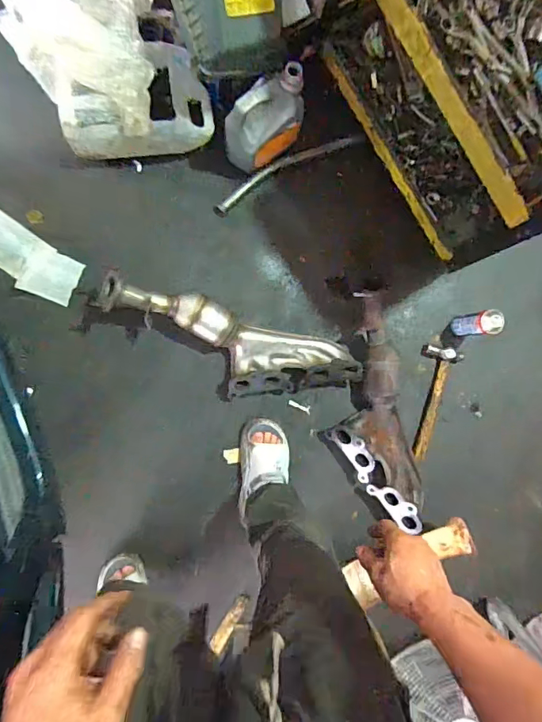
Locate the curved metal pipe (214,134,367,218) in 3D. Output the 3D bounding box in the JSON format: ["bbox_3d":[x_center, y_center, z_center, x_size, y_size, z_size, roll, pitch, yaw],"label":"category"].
[{"bbox_3d":[0.043,-0.520,1.312,0.449,0.037,0.071,-26,93,4],"label":"curved metal pipe"}]

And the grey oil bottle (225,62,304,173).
[{"bbox_3d":[-0.015,-0.577,1.186,0.204,0.255,0.104,-37,94,-7],"label":"grey oil bottle"}]

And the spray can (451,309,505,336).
[{"bbox_3d":[0.552,-0.100,1.301,0.057,0.160,0.061,0,89,-8],"label":"spray can"}]

